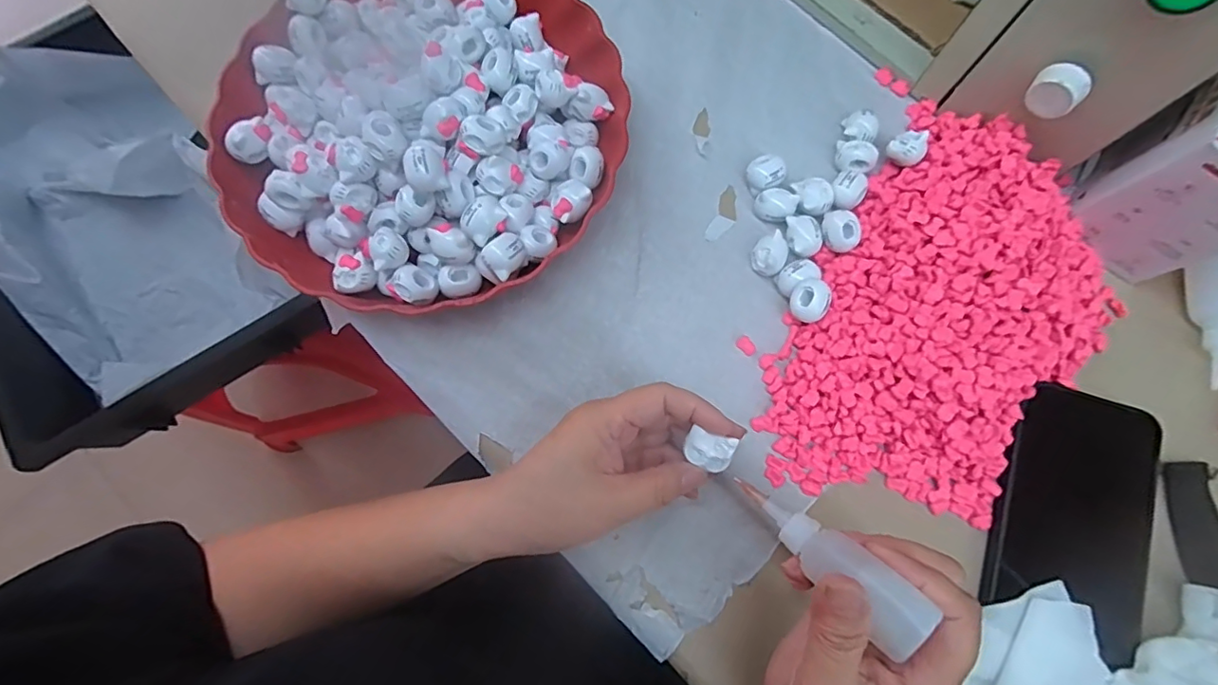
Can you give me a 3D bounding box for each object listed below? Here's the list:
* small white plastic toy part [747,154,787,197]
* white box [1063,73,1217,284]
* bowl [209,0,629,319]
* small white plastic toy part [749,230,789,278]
[{"bbox_3d":[0.101,-0.109,0.353,0.023,0.018,0.021,0,78,0],"label":"small white plastic toy part"},{"bbox_3d":[0.338,-0.097,0.307,0.080,0.095,0.092,44,81,9],"label":"white box"},{"bbox_3d":[-0.112,-0.134,0.329,0.229,0.069,0.233,0,78,0],"label":"bowl"},{"bbox_3d":[0.101,-0.054,0.340,0.021,0.018,0.023,0,78,0],"label":"small white plastic toy part"}]

